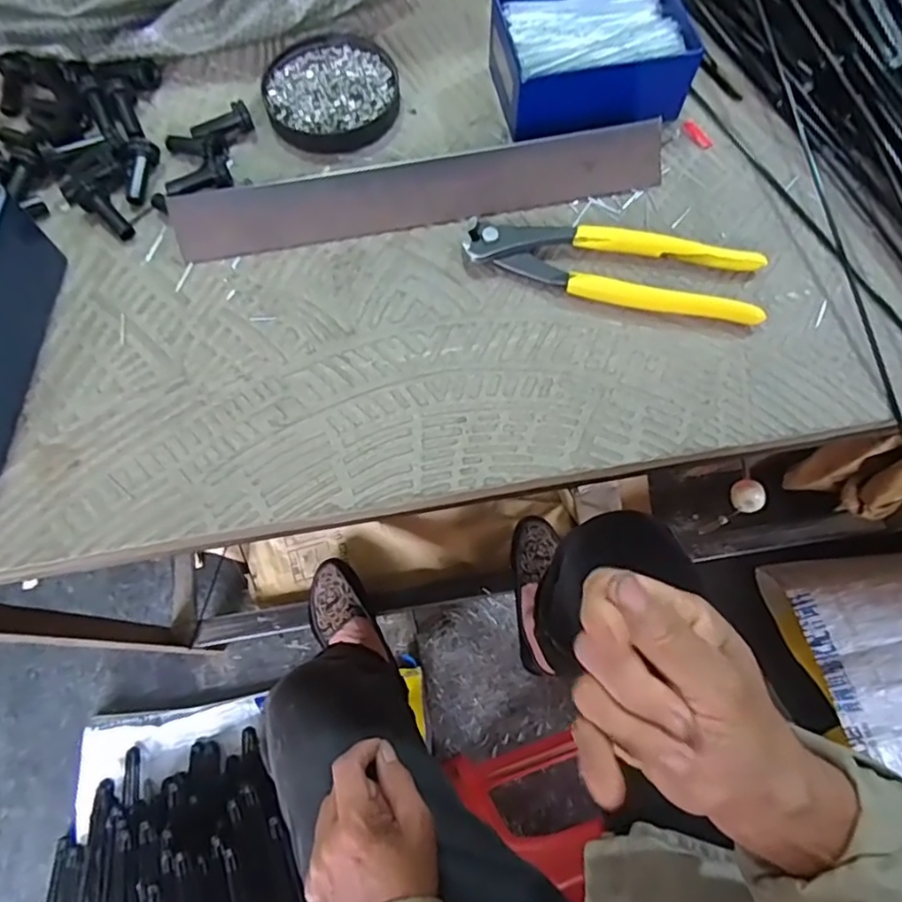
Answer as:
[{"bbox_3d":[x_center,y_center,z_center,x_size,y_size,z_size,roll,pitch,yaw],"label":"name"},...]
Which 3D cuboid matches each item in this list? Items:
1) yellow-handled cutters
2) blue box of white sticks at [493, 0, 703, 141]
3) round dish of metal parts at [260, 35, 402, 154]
[{"bbox_3d":[0.091,-0.109,0.348,0.161,0.014,0.052,13,69,5],"label":"yellow-handled cutters"},{"bbox_3d":[0.084,-0.240,0.378,0.112,0.046,0.081,-11,69,-4],"label":"blue box of white sticks"},{"bbox_3d":[-0.075,-0.227,0.392,0.083,0.013,0.085,-3,68,-1],"label":"round dish of metal parts"}]

